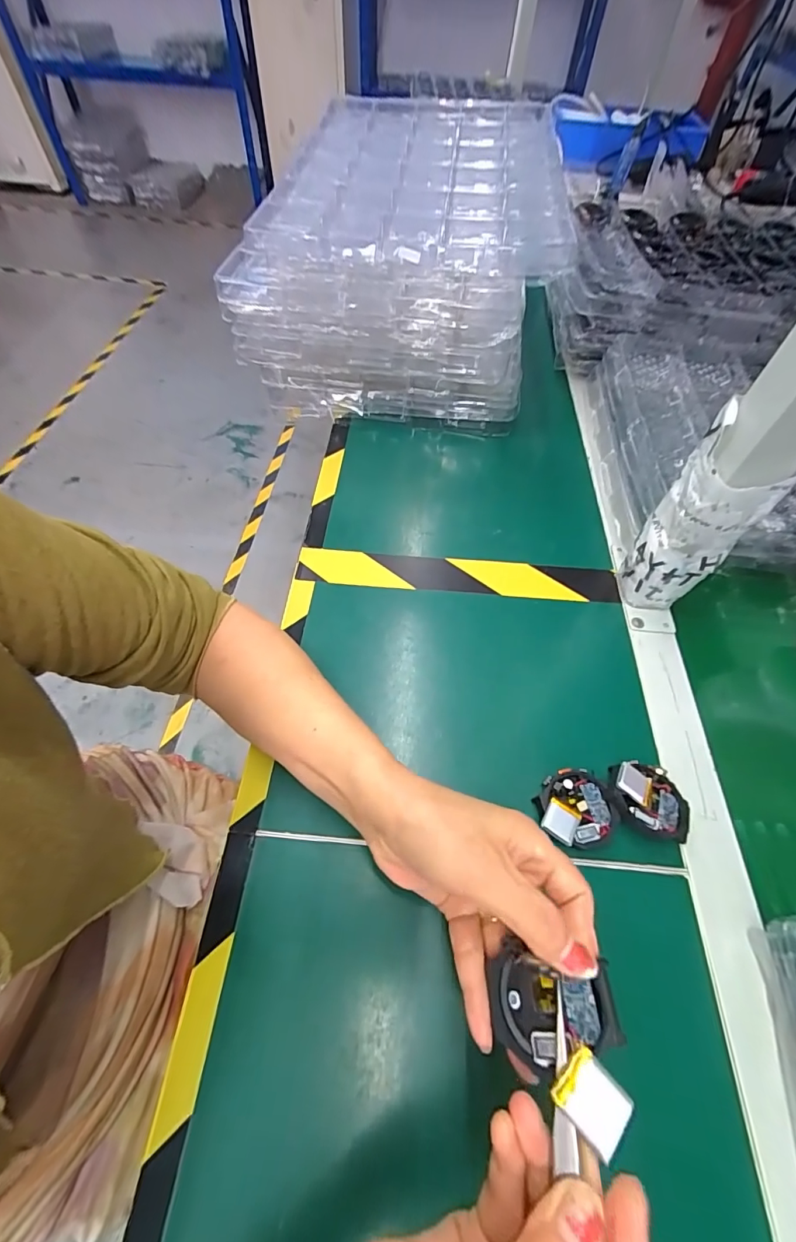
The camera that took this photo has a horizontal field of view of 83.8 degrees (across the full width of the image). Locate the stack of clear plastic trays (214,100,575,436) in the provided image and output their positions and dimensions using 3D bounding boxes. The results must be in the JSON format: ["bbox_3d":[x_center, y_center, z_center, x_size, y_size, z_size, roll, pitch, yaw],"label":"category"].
[{"bbox_3d":[0.011,-0.477,0.575,0.323,0.166,0.486,7,57,1],"label":"stack of clear plastic trays"}]

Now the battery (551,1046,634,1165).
[{"bbox_3d":[0.072,0.178,0.165,0.021,0.006,0.023,-38,67,-24],"label":"battery"}]

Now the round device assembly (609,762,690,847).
[{"bbox_3d":[0.170,0.121,0.300,0.050,0.016,0.046,1,57,-2],"label":"round device assembly"}]

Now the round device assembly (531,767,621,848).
[{"bbox_3d":[0.119,0.127,0.300,0.054,0.016,0.047,-17,60,-13],"label":"round device assembly"}]

